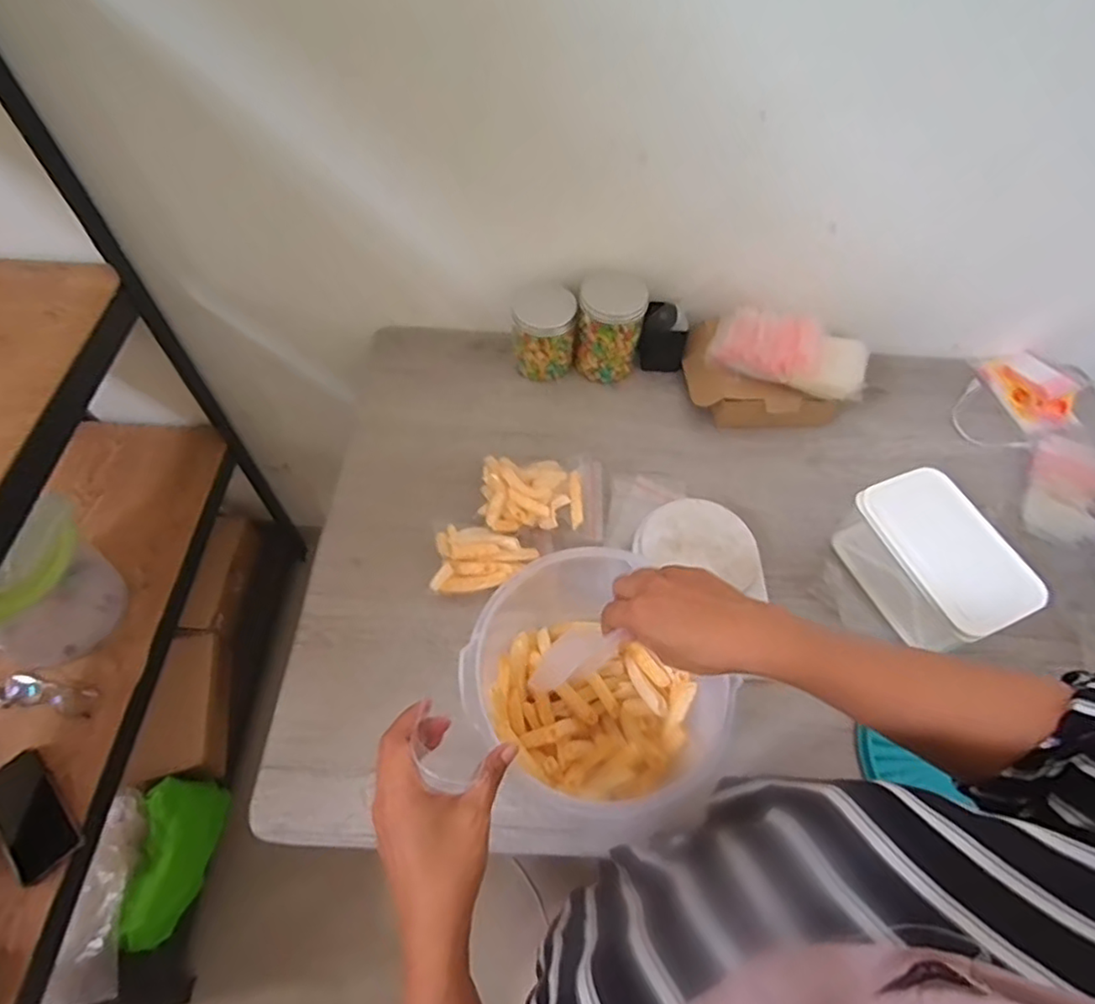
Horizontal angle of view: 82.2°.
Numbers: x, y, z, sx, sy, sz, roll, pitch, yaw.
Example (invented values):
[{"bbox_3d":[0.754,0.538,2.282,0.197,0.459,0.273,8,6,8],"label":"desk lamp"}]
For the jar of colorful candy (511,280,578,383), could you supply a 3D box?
[{"bbox_3d":[-0.006,-0.240,0.892,0.086,0.102,0.088,1,59,-2],"label":"jar of colorful candy"}]

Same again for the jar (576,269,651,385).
[{"bbox_3d":[0.086,-0.241,0.880,0.090,0.137,0.077,3,59,-1],"label":"jar"}]

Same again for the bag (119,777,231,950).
[{"bbox_3d":[-0.644,0.613,1.074,0.118,0.105,0.251,7,59,1],"label":"bag"}]

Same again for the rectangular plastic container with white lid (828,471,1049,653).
[{"bbox_3d":[0.441,0.071,0.723,0.121,0.109,0.180,-21,62,-15],"label":"rectangular plastic container with white lid"}]

